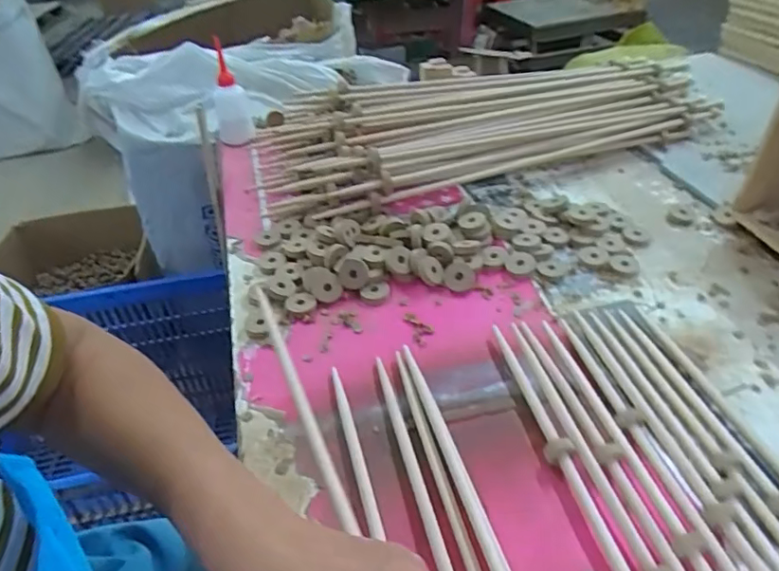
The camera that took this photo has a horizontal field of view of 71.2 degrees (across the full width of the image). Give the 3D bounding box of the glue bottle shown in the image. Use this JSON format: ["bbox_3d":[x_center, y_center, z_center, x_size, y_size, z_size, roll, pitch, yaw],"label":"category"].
[{"bbox_3d":[-0.303,-0.359,1.027,0.064,0.186,0.056,-14,9,-14],"label":"glue bottle"}]

